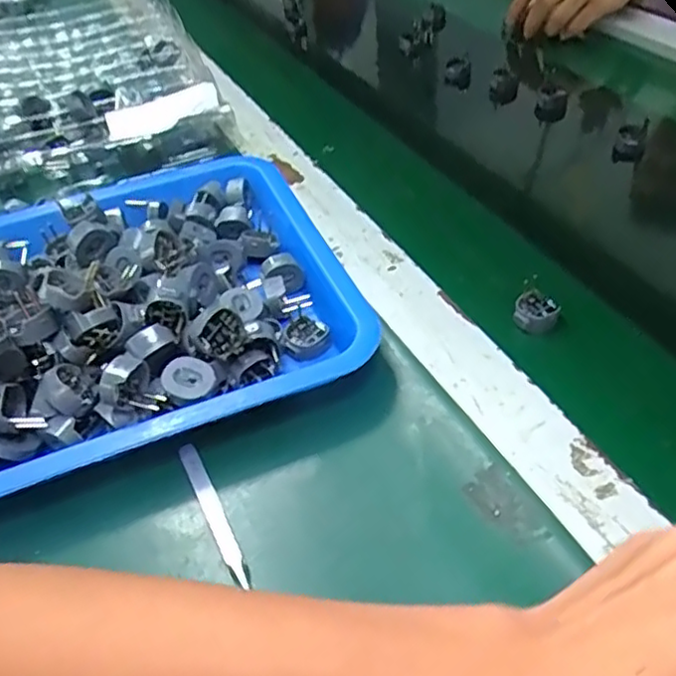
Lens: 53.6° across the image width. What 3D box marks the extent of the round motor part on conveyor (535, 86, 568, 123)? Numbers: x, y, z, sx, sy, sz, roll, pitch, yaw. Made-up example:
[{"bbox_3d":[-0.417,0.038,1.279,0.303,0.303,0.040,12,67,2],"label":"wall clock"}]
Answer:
[{"bbox_3d":[0.204,-0.223,0.638,0.027,0.028,0.025,8,45,15],"label":"round motor part on conveyor"}]

